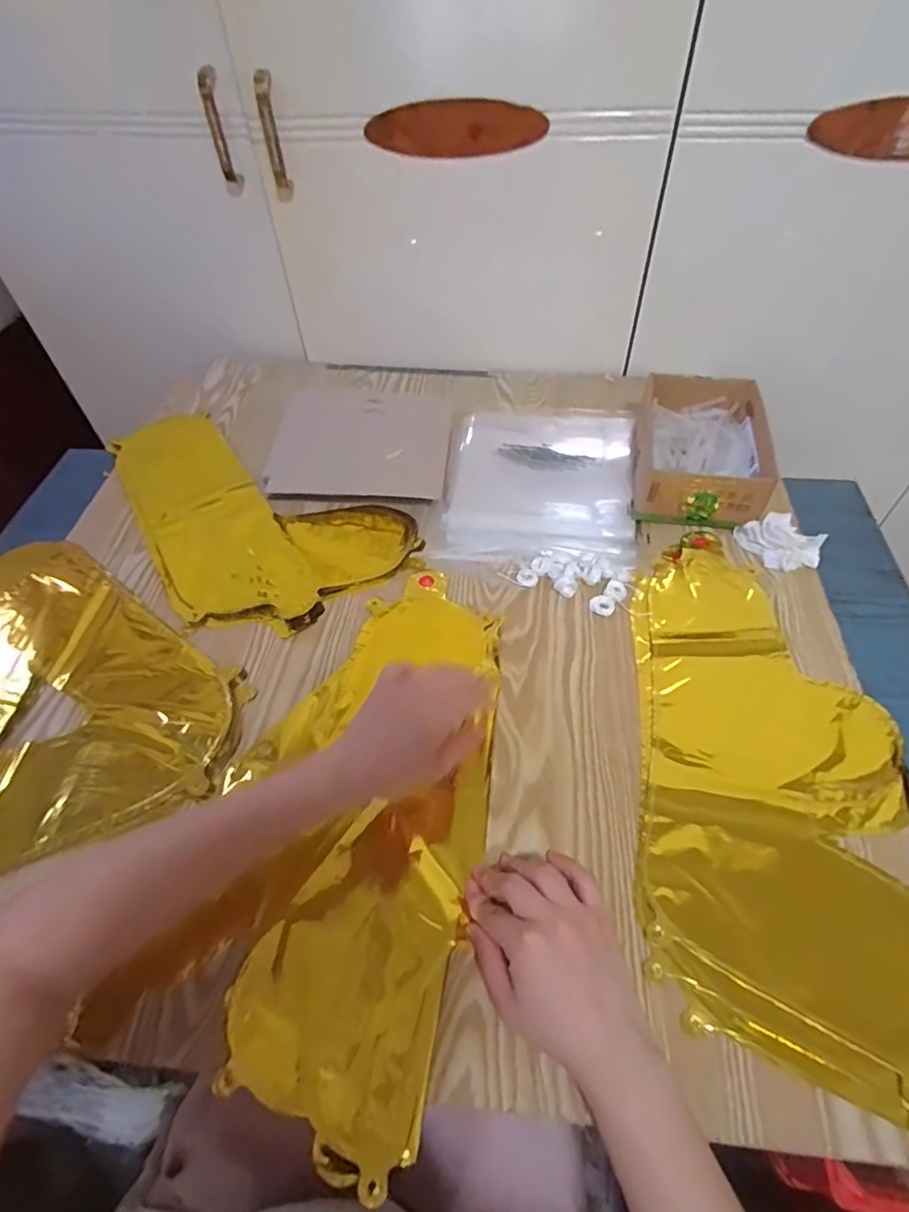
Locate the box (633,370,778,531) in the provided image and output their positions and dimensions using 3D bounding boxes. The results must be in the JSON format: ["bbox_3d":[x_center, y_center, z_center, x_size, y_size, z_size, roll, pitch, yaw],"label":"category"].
[{"bbox_3d":[0.276,-0.179,0.665,0.136,0.070,0.196,5,53,6],"label":"box"}]

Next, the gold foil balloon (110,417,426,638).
[{"bbox_3d":[-0.238,-0.118,0.657,0.230,0.013,0.382,-33,58,-22],"label":"gold foil balloon"}]

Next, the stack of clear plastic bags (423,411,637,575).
[{"bbox_3d":[0.104,-0.153,0.684,0.208,0.018,0.273,7,53,8],"label":"stack of clear plastic bags"}]

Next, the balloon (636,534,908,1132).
[{"bbox_3d":[0.254,0.123,0.460,0.210,0.008,0.437,6,53,6],"label":"balloon"}]

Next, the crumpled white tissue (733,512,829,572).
[{"bbox_3d":[0.330,-0.065,0.589,0.051,0.027,0.069,-22,55,-14],"label":"crumpled white tissue"}]

